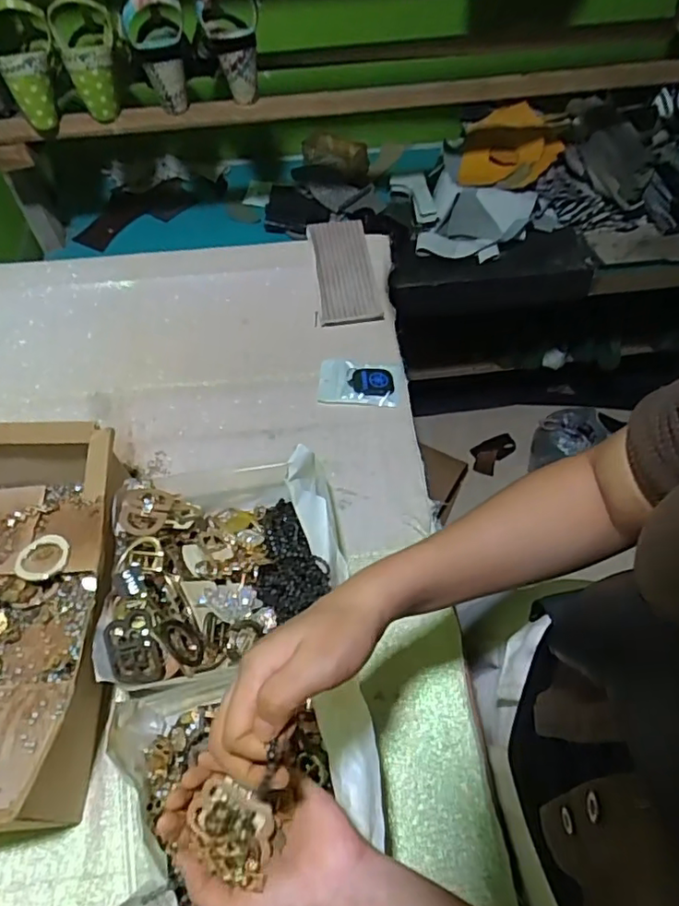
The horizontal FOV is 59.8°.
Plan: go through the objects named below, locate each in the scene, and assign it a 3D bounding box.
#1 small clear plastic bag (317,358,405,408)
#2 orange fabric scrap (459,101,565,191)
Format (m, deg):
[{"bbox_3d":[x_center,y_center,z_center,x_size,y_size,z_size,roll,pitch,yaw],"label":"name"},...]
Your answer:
[{"bbox_3d":[0.026,-0.088,0.715,0.100,0.007,0.067,6,58,3],"label":"small clear plastic bag"},{"bbox_3d":[0.298,-0.533,1.020,0.160,0.081,0.132,9,56,8],"label":"orange fabric scrap"}]

